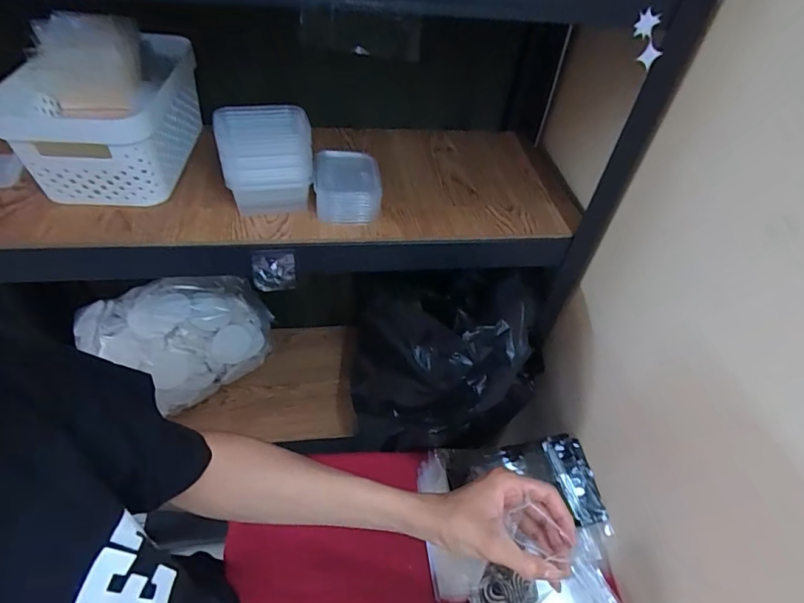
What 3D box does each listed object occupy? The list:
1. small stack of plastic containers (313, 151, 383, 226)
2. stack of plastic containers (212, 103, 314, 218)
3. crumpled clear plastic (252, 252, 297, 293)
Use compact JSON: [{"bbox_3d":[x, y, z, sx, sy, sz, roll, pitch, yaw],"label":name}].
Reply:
[{"bbox_3d":[-0.073,-0.153,0.596,0.087,0.053,0.103,-2,47,-8],"label":"small stack of plastic containers"},{"bbox_3d":[-0.169,-0.174,0.563,0.110,0.110,0.079,-4,47,-9],"label":"stack of plastic containers"},{"bbox_3d":[-0.157,-0.035,0.553,0.051,0.041,0.027,-7,48,-13],"label":"crumpled clear plastic"}]

